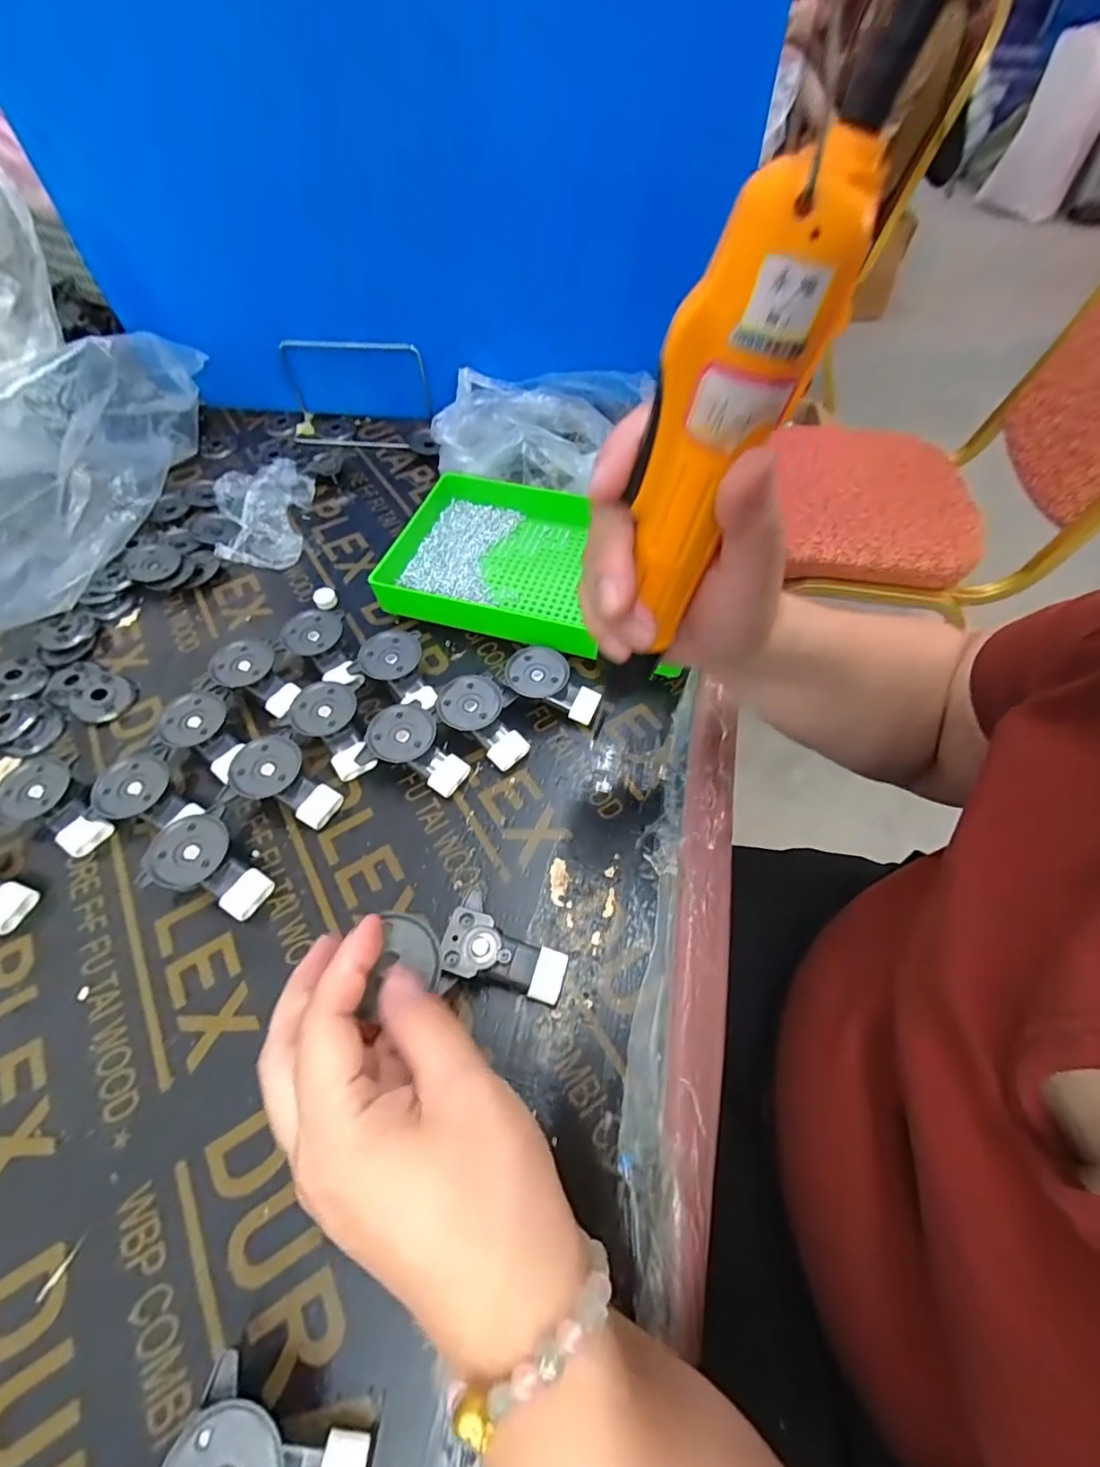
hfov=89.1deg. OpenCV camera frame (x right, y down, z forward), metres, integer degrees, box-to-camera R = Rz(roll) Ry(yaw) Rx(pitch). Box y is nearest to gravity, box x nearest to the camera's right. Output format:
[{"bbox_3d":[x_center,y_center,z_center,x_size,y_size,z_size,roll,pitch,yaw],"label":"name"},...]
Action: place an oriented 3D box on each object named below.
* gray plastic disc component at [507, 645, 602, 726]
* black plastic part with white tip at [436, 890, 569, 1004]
[{"bbox_3d":[0.003,-0.034,0.391,0.064,0.030,0.038,13,58,9],"label":"gray plastic disc component"},{"bbox_3d":[-0.024,0.118,0.297,0.066,0.015,0.048,25,59,-3],"label":"black plastic part with white tip"}]

